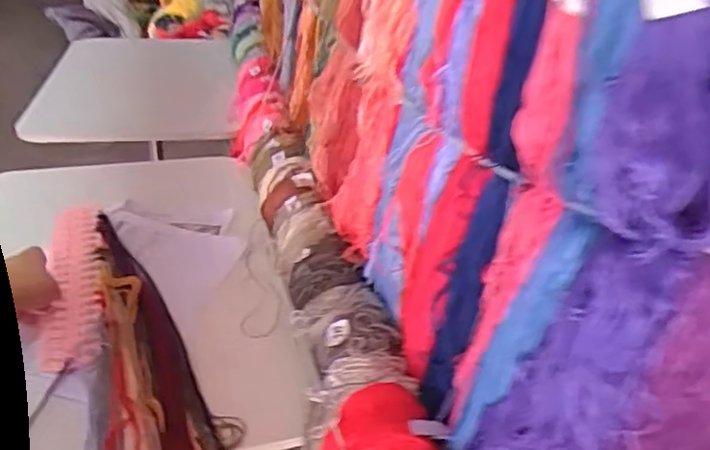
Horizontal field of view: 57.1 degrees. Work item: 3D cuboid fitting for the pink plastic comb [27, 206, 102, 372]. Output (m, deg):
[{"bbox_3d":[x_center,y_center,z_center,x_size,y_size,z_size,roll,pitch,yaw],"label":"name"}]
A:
[{"bbox_3d":[-0.313,0.059,0.725,0.057,0.033,0.277,-6,31,-17],"label":"pink plastic comb"}]

